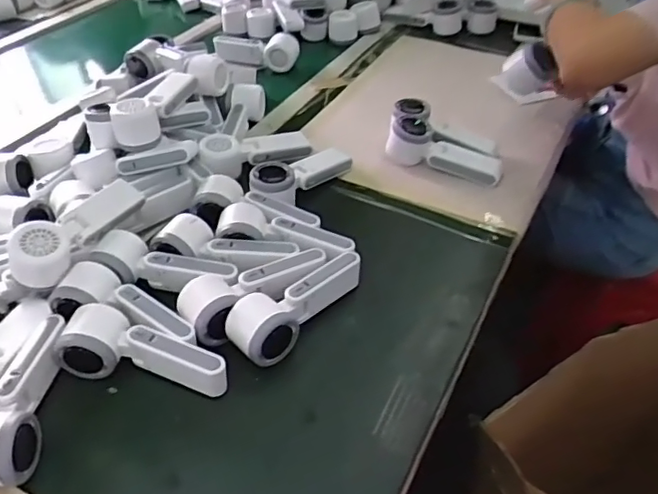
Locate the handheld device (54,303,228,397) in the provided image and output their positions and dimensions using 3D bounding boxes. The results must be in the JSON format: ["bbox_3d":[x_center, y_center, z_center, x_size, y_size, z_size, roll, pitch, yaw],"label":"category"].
[{"bbox_3d":[-0.176,0.103,0.550,0.165,0.043,0.062,14,45,11],"label":"handheld device"}]

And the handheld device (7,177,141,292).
[{"bbox_3d":[-0.271,-0.024,0.632,0.050,0.061,0.168,15,44,17],"label":"handheld device"}]

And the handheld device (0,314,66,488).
[{"bbox_3d":[-0.278,0.132,0.513,0.057,0.055,0.167,0,44,-3],"label":"handheld device"}]

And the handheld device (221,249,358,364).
[{"bbox_3d":[-0.035,0.057,0.603,0.059,0.055,0.164,27,49,27],"label":"handheld device"}]

